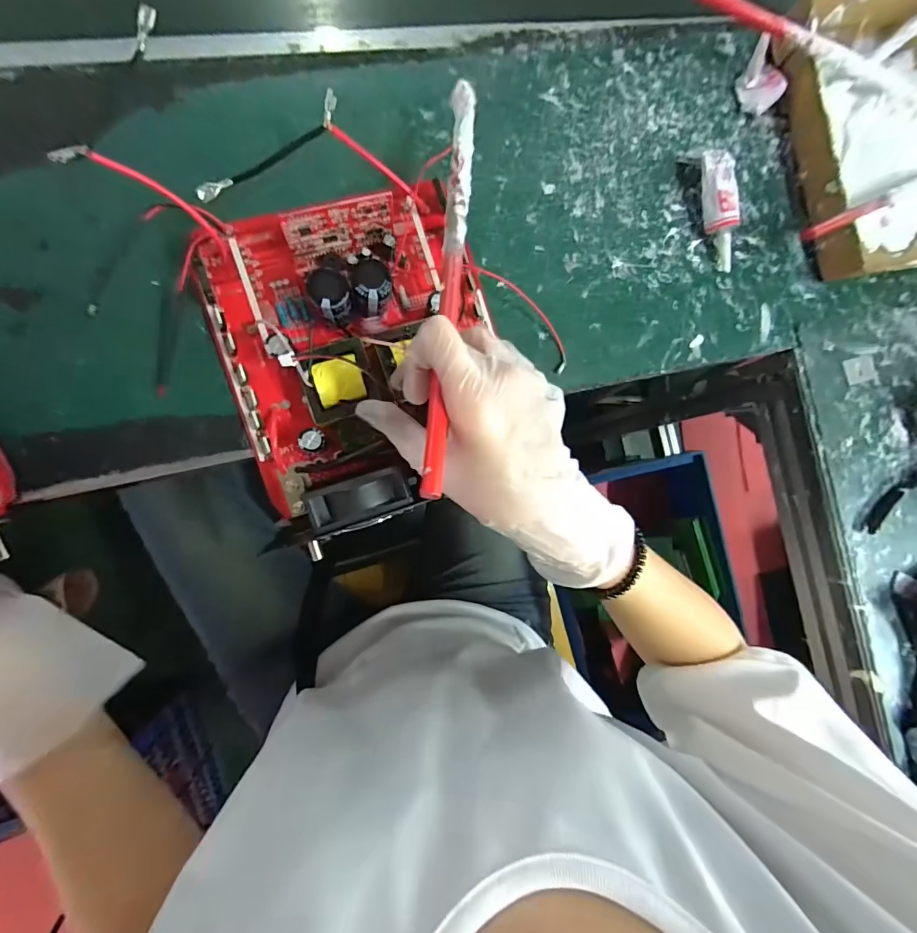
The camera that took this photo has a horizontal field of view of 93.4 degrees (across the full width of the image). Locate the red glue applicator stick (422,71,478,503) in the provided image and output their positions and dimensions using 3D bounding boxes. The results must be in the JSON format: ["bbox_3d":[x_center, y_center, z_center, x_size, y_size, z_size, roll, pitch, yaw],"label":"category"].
[{"bbox_3d":[-0.003,-0.106,0.225,0.013,0.007,0.249,7,73,-9],"label":"red glue applicator stick"}]

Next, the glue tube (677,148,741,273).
[{"bbox_3d":[0.205,-0.205,0.341,0.028,0.026,0.094,-17,93,-9],"label":"glue tube"}]

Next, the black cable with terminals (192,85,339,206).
[{"bbox_3d":[-0.106,-0.179,0.246,0.096,0.013,0.014,-38,96,-7],"label":"black cable with terminals"}]

